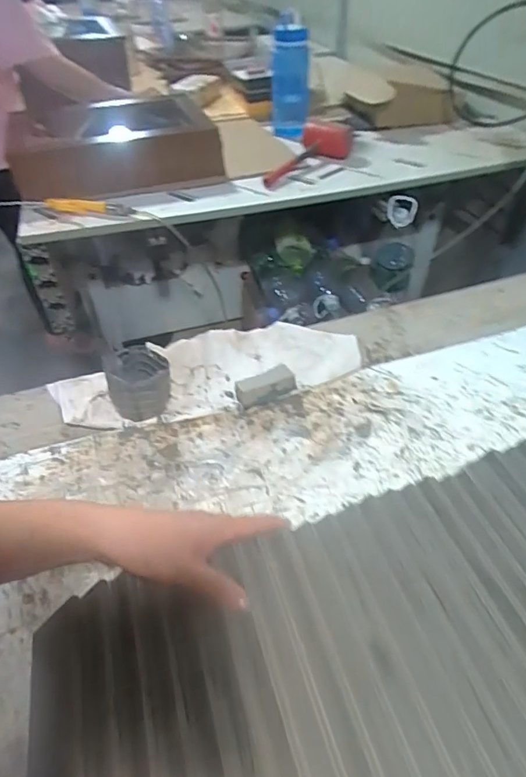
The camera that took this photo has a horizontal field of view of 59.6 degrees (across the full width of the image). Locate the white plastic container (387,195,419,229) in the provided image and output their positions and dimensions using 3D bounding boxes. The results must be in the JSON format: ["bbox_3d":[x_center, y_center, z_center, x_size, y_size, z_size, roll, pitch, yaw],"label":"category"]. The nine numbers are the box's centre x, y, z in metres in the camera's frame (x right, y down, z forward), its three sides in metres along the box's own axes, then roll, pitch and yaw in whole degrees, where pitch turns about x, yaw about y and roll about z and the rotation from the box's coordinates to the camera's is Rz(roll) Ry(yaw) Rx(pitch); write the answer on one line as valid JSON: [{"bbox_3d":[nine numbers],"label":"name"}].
[{"bbox_3d":[0.340,-0.431,1.133,0.072,0.066,0.059,11,46,14],"label":"white plastic container"}]

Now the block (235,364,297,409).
[{"bbox_3d":[0.002,-0.002,0.550,0.069,0.033,0.026,-17,46,-15],"label":"block"}]

